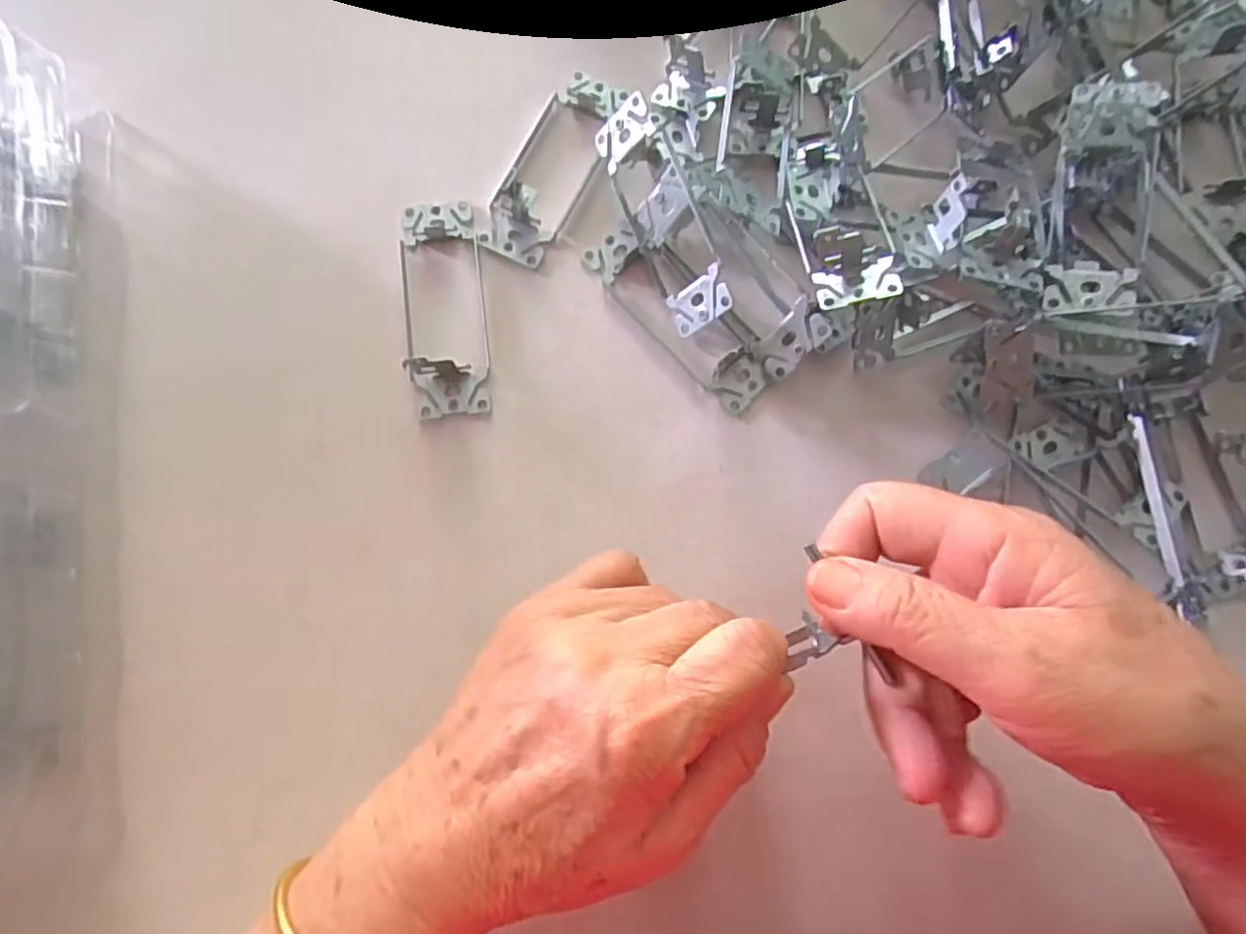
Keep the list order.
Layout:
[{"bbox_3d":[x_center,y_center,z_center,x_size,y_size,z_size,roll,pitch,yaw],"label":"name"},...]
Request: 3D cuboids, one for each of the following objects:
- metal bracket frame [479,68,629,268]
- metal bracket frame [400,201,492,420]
[{"bbox_3d":[-0.033,-0.148,0.334,0.036,0.017,0.104,25,79,5],"label":"metal bracket frame"},{"bbox_3d":[-0.083,-0.076,0.319,0.037,0.019,0.105,-7,78,-2],"label":"metal bracket frame"}]

